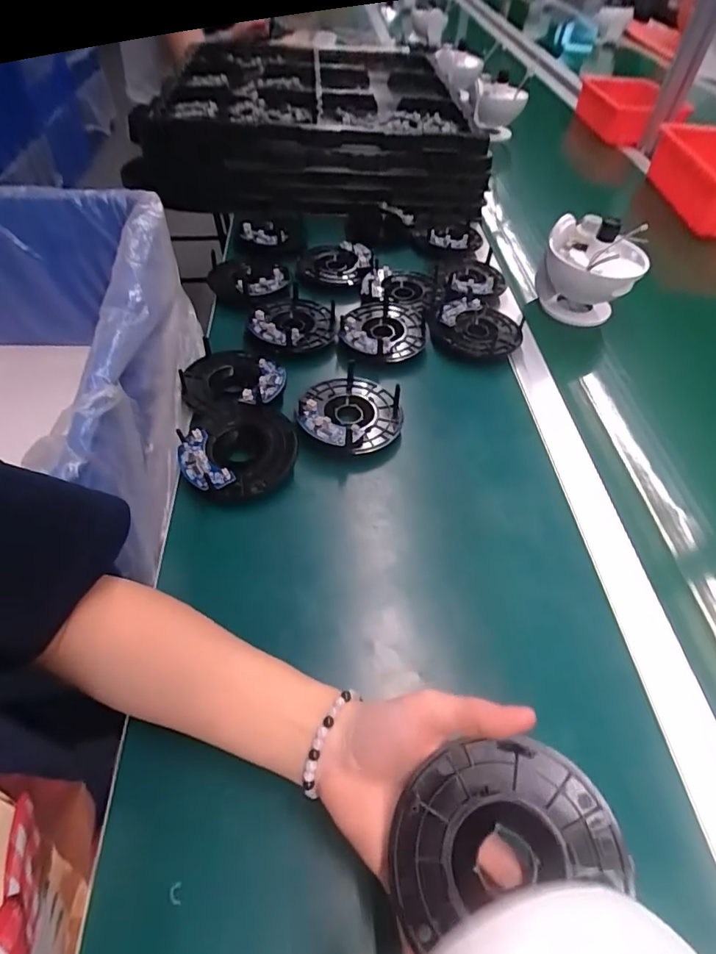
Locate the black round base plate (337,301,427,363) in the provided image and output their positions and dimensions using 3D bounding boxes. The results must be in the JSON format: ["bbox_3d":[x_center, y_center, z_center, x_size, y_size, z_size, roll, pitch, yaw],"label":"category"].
[{"bbox_3d":[0.031,-0.174,0.592,0.096,0.015,0.110,13,51,6],"label":"black round base plate"}]

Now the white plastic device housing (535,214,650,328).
[{"bbox_3d":[0.286,-0.249,0.645,0.115,0.127,0.089,27,54,17],"label":"white plastic device housing"}]

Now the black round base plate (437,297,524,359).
[{"bbox_3d":[0.145,-0.178,0.606,0.097,0.019,0.091,2,51,-3],"label":"black round base plate"}]

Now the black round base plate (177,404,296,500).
[{"bbox_3d":[-0.108,-0.026,0.463,0.099,0.030,0.104,2,51,-3],"label":"black round base plate"}]

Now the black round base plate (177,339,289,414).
[{"bbox_3d":[-0.126,-0.102,0.514,0.099,0.020,0.092,2,51,-3],"label":"black round base plate"}]

